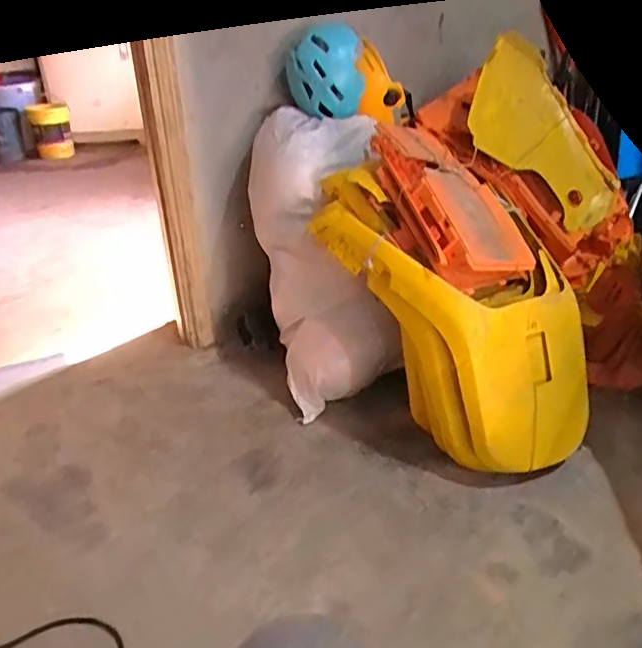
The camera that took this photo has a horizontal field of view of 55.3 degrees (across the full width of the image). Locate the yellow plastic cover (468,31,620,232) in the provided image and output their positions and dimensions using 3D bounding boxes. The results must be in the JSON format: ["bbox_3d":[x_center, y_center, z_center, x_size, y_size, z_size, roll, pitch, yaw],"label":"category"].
[{"bbox_3d":[0.597,-0.513,1.730,0.274,0.563,0.069,-31,-8,11],"label":"yellow plastic cover"}]

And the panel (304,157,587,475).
[{"bbox_3d":[0.294,-0.048,1.448,0.358,0.298,0.843,-25,65,-30],"label":"panel"}]

